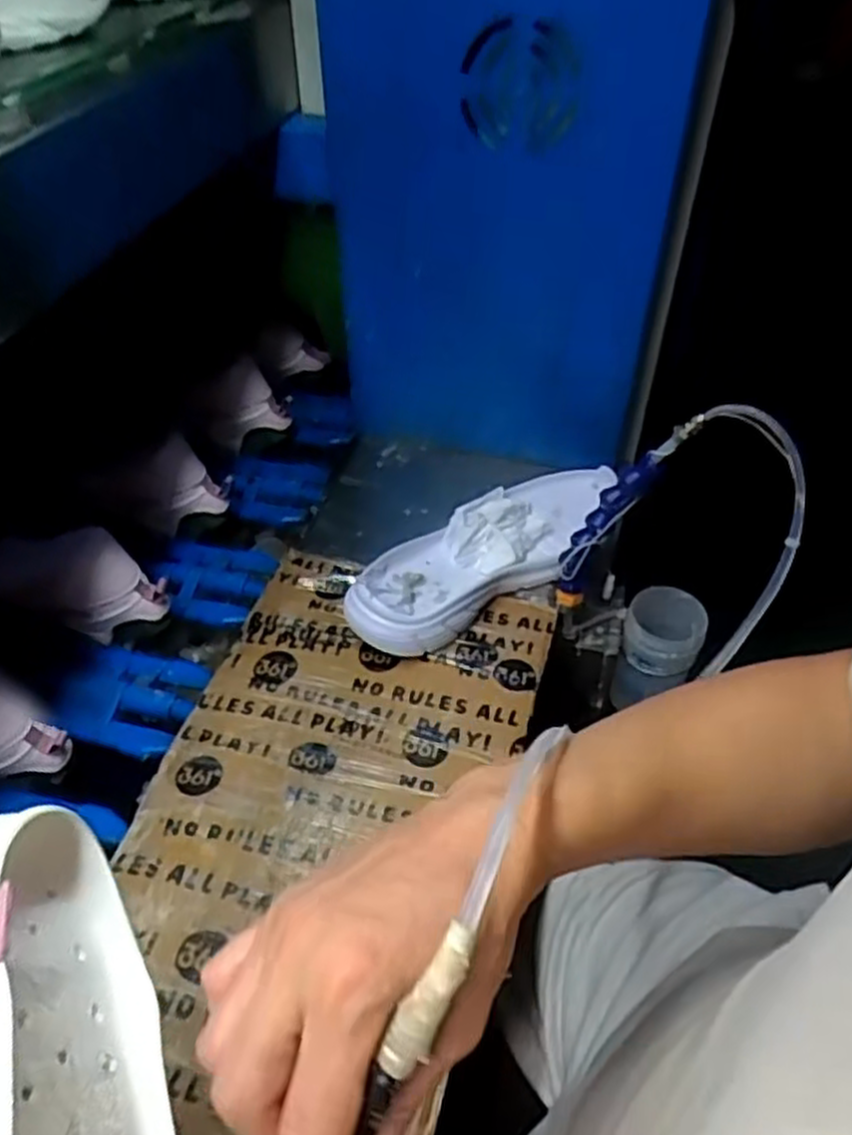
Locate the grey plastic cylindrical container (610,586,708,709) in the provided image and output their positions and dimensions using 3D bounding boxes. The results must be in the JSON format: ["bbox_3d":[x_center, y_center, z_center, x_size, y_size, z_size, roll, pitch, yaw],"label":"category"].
[{"bbox_3d":[0.220,0.077,0.761,0.070,0.089,0.079,17,49,13],"label":"grey plastic cylindrical container"}]

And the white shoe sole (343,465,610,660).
[{"bbox_3d":[0.056,-0.014,0.690,0.285,0.052,0.107,-33,56,-28],"label":"white shoe sole"}]

